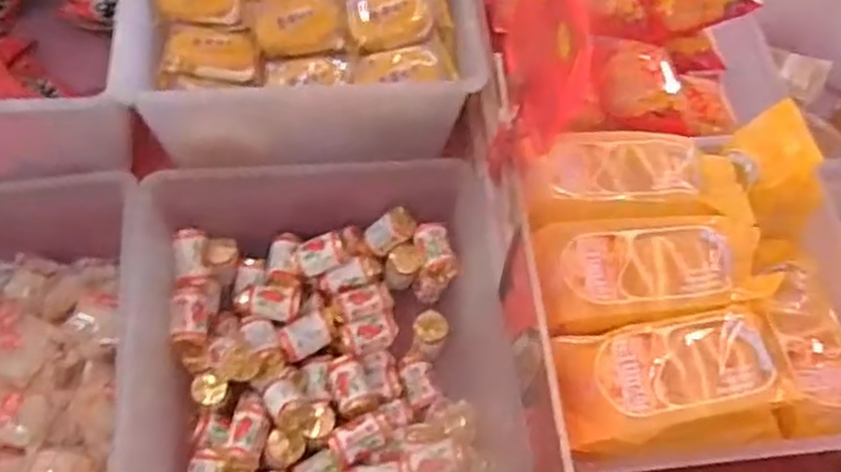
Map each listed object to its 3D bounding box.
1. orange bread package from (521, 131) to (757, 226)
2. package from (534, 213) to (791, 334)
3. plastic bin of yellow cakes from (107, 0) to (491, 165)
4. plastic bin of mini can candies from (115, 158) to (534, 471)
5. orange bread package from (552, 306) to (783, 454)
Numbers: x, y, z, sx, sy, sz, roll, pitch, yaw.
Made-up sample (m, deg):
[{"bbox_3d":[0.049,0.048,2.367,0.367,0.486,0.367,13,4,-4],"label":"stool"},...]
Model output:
[{"bbox_3d":[0.182,-0.045,0.646,0.197,0.043,0.083,-4,60,-6],"label":"orange bread package"},{"bbox_3d":[0.190,0.031,0.599,0.195,0.040,0.092,-5,60,-7],"label":"package"},{"bbox_3d":[-0.107,-0.208,0.684,0.290,0.113,0.261,-4,60,-6],"label":"plastic bin of yellow cakes"},{"bbox_3d":[-0.083,0.084,0.651,0.289,0.124,0.281,-4,60,-6],"label":"plastic bin of mini can candies"},{"bbox_3d":[0.191,0.102,0.547,0.183,0.046,0.095,-6,60,-7],"label":"orange bread package"}]

